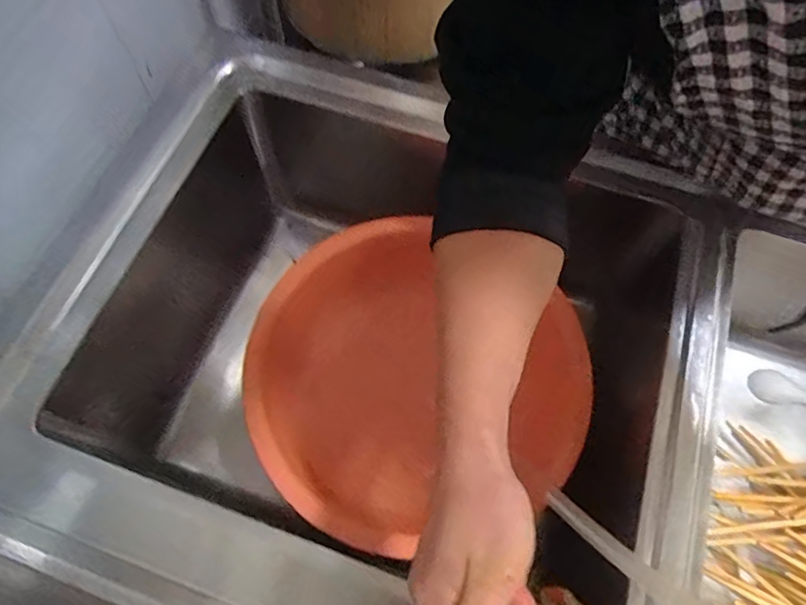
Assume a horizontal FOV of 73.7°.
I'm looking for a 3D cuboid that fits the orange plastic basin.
[{"bbox_3d":[0.003,0.094,0.605,0.353,0.099,0.329,1,65,-1],"label":"orange plastic basin"}]

